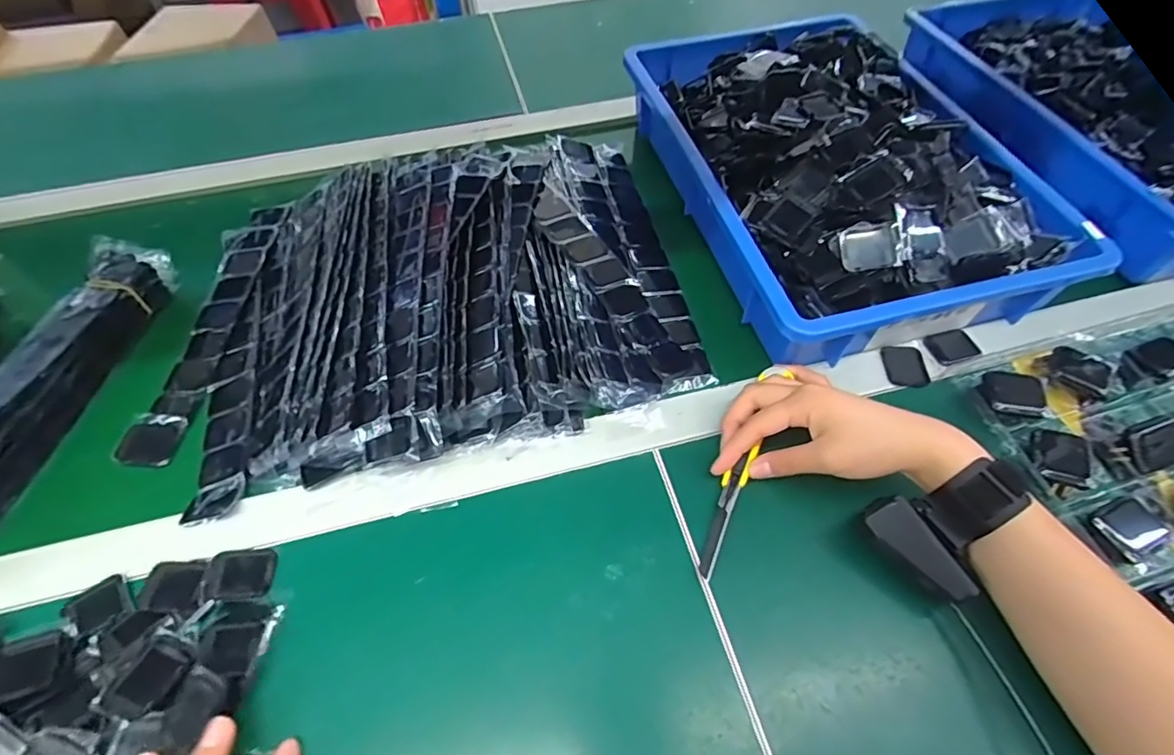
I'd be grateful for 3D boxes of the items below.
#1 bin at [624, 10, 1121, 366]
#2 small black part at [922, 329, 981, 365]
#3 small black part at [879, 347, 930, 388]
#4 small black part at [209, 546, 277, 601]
[{"bbox_3d":[0.235,-0.222,0.548,0.290,0.100,0.417,-13,57,-8],"label":"bin"},{"bbox_3d":[0.309,-0.027,0.476,0.043,0.006,0.032,-15,57,-9],"label":"small black part"},{"bbox_3d":[0.265,-0.011,0.465,0.035,0.004,0.040,-3,56,-1],"label":"small black part"},{"bbox_3d":[-0.234,0.133,0.381,0.040,0.006,0.034,-6,56,-3],"label":"small black part"}]

